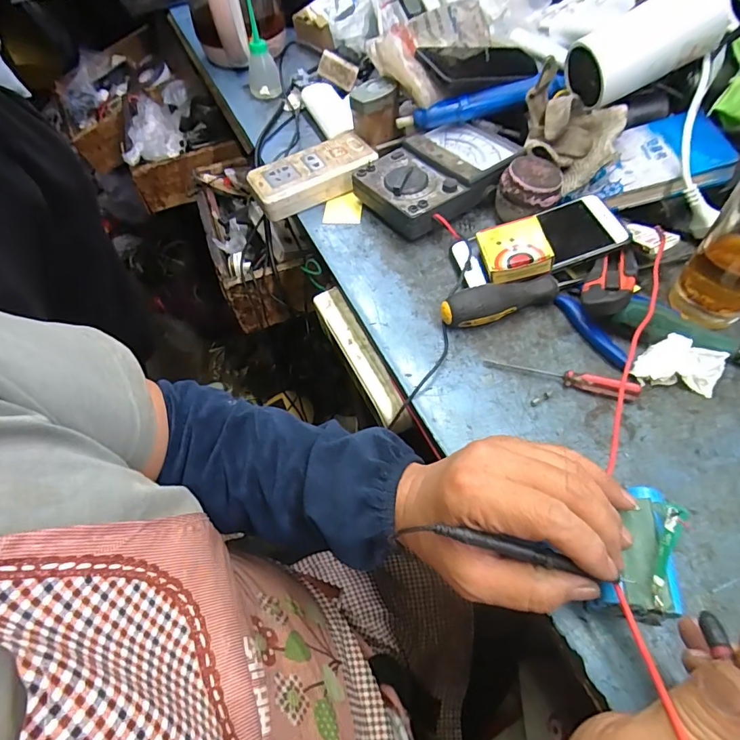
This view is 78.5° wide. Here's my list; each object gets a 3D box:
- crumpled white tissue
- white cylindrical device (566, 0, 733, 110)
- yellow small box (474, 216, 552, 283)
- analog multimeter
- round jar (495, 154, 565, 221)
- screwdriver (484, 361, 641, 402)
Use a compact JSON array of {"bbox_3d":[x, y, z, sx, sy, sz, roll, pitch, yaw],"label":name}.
[{"bbox_3d":[0.250,-0.007,0.370,0.061,0.028,0.040,10,56,11],"label":"crumpled white tissue"},{"bbox_3d":[0.283,-0.328,0.463,0.139,0.070,0.058,-24,54,13],"label":"white cylindrical device"},{"bbox_3d":[0.135,-0.113,0.425,0.057,0.019,0.058,-16,63,10],"label":"yellow small box"},{"bbox_3d":[0.078,-0.220,0.519,0.173,0.048,0.122,-29,58,-15],"label":"analog multimeter"},{"bbox_3d":[0.167,-0.191,0.477,0.061,0.039,0.066,-2,55,3],"label":"round jar"},{"bbox_3d":[0.158,0.004,0.376,0.118,0.019,0.012,19,59,17],"label":"screwdriver"}]

